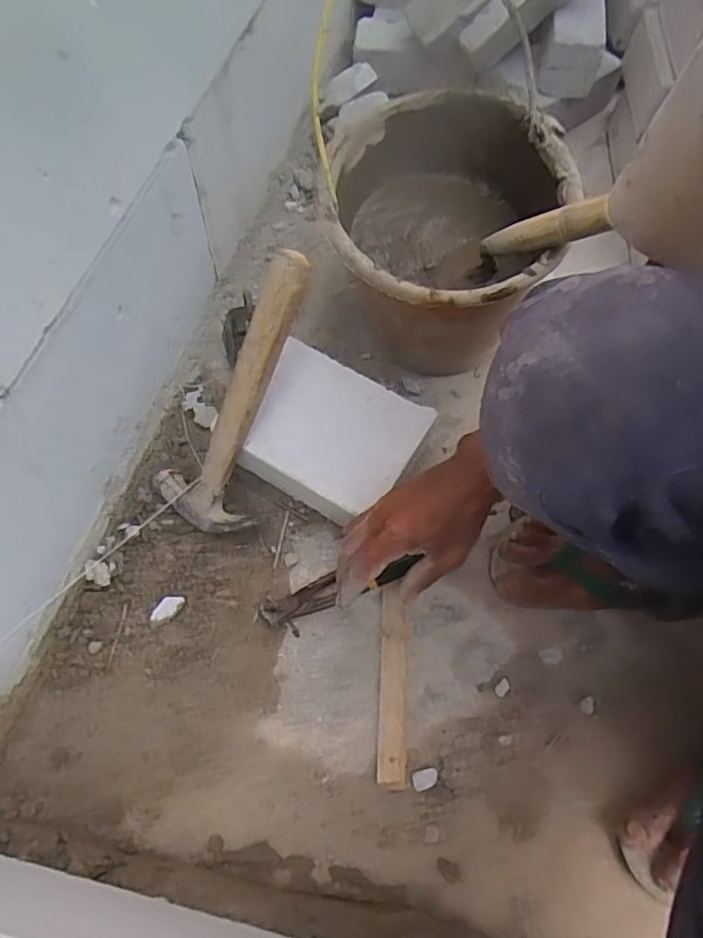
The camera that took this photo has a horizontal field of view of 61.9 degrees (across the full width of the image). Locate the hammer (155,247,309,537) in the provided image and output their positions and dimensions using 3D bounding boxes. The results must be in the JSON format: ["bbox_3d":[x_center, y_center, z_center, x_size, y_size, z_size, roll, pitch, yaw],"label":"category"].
[{"bbox_3d":[-0.107,-0.064,0.566,0.104,0.291,0.026,35,28,14],"label":"hammer"}]

